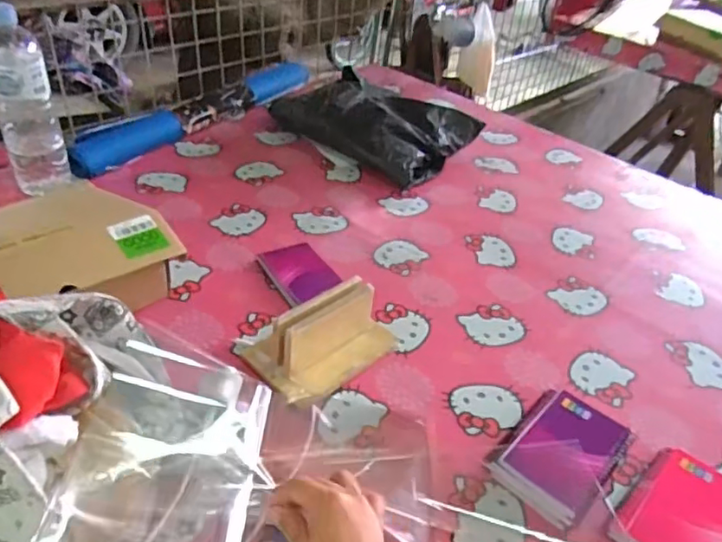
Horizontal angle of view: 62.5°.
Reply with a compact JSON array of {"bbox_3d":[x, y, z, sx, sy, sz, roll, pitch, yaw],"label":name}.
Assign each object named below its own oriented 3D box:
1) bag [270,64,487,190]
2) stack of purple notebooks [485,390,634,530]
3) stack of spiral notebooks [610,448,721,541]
[{"bbox_3d":[0.026,-0.296,1.141,0.332,0.092,0.216,31,43,28],"label":"bag"},{"bbox_3d":[0.202,0.184,0.603,0.098,0.036,0.142,33,45,30],"label":"stack of purple notebooks"},{"bbox_3d":[0.307,0.235,0.557,0.103,0.023,0.143,31,43,28],"label":"stack of spiral notebooks"}]

